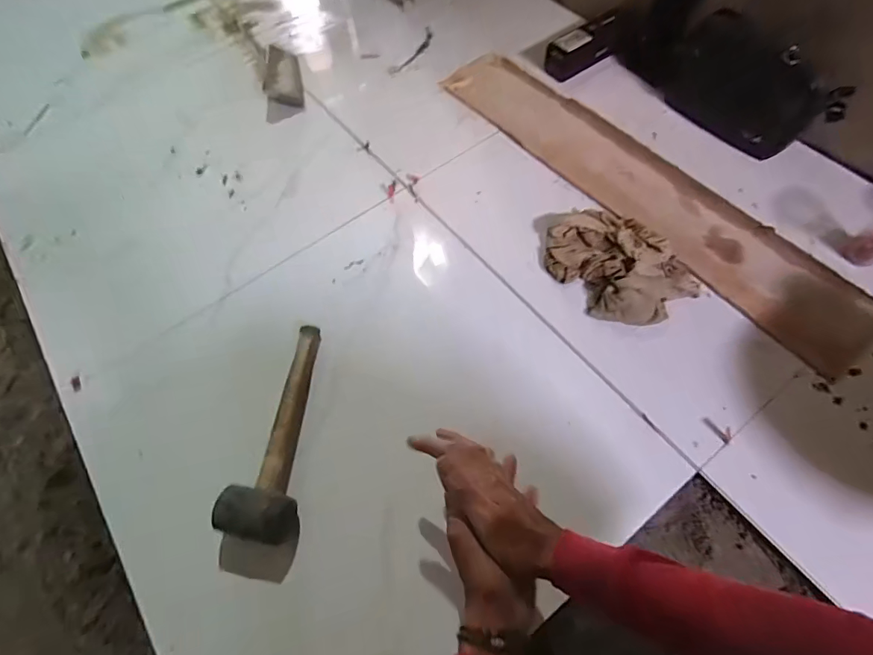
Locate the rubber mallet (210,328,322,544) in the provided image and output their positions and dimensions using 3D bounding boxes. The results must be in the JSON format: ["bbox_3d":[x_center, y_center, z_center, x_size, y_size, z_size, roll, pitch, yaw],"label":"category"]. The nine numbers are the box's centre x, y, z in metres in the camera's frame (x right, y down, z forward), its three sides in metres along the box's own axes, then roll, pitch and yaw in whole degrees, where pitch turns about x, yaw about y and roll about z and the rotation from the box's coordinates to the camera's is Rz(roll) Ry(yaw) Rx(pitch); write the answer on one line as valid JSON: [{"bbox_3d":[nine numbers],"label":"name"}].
[{"bbox_3d":[-0.194,0.117,0.572,0.074,0.069,0.278,3,63,6],"label":"rubber mallet"}]

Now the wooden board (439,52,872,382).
[{"bbox_3d":[0.317,-0.254,0.746,0.164,0.016,0.792,-35,66,-13],"label":"wooden board"}]

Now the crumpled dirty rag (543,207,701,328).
[{"bbox_3d":[0.259,-0.097,0.656,0.160,0.039,0.210,-32,65,-12],"label":"crumpled dirty rag"}]

